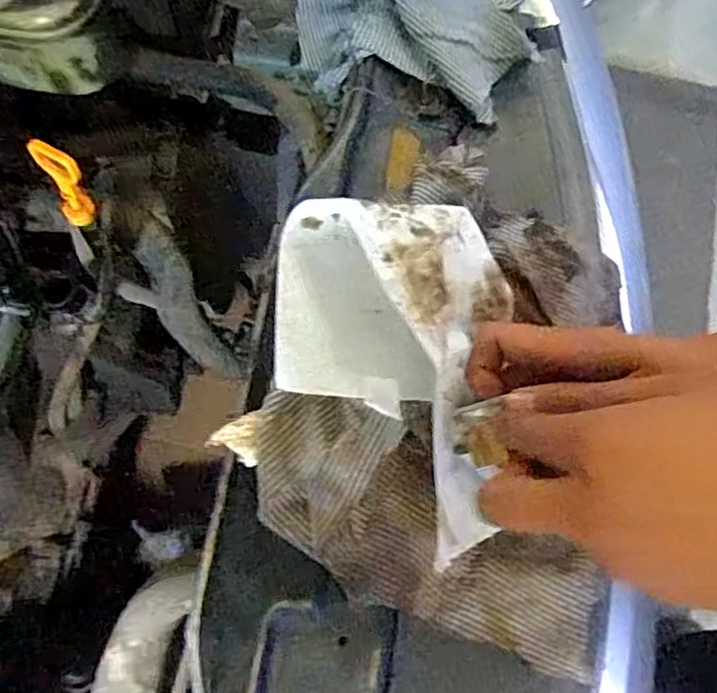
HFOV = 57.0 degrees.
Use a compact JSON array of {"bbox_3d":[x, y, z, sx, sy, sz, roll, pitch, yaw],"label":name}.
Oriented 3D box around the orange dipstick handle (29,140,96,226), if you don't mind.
[{"bbox_3d":[-0.195,-0.106,0.445,0.029,0.081,0.019,35,74,10],"label":"orange dipstick handle"}]

